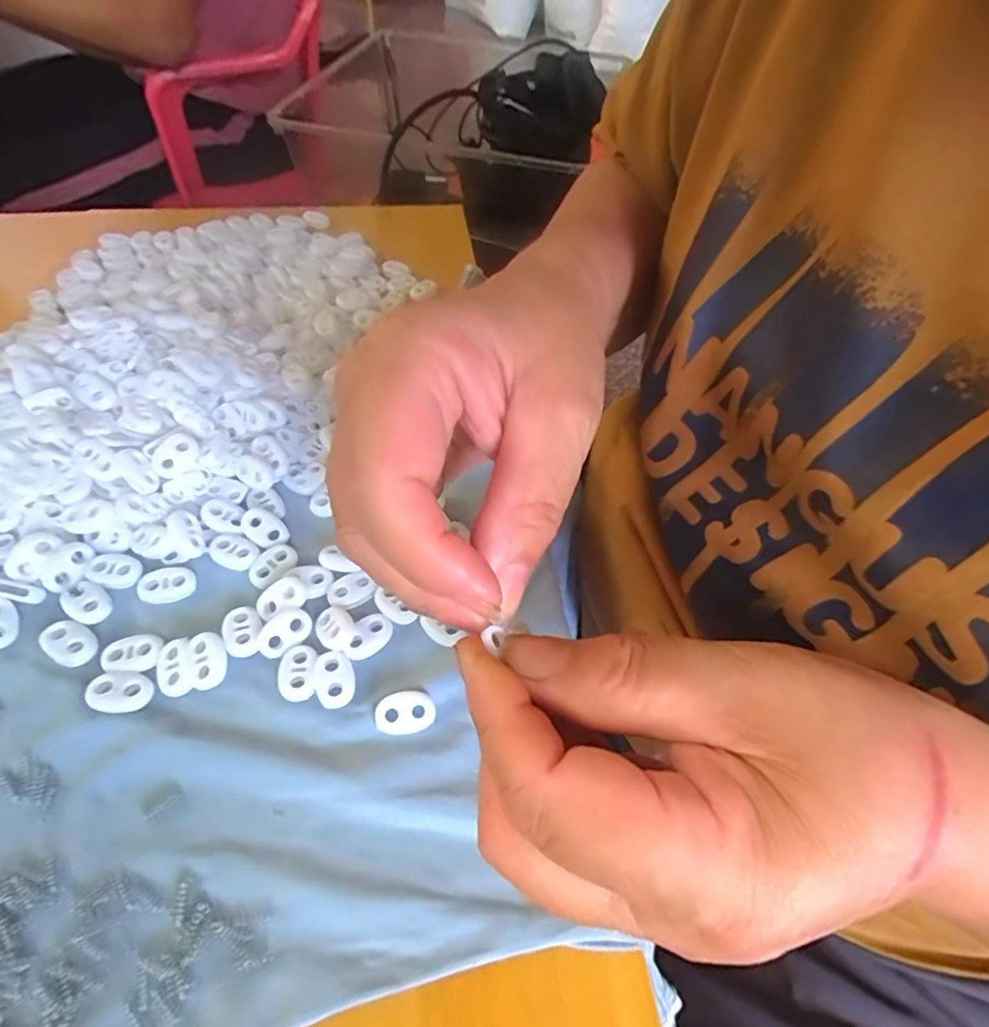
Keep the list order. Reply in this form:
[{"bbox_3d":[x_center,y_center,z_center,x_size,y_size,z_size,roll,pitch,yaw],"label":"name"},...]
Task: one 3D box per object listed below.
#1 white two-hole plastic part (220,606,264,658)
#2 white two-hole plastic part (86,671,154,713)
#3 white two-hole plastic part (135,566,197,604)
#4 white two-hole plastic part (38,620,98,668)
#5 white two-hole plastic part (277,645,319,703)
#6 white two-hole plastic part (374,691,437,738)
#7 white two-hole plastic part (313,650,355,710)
[{"bbox_3d":[-0.104,0.047,0.220,0.015,0.004,0.021,-14,56,-13],"label":"white two-hole plastic part"},{"bbox_3d":[-0.143,0.067,0.203,0.022,0.004,0.015,-2,54,-5],"label":"white two-hole plastic part"},{"bbox_3d":[-0.142,0.031,0.232,0.023,0.005,0.015,-21,57,-18],"label":"white two-hole plastic part"},{"bbox_3d":[-0.171,0.050,0.214,0.023,0.004,0.015,31,58,18],"label":"white two-hole plastic part"},{"bbox_3d":[-0.078,0.062,0.212,0.015,0.004,0.022,-3,54,-5],"label":"white two-hole plastic part"},{"bbox_3d":[-0.035,0.077,0.206,0.022,0.004,0.015,-11,55,-11],"label":"white two-hole plastic part"},{"bbox_3d":[-0.063,0.065,0.212,0.015,0.004,0.022,-15,56,-14],"label":"white two-hole plastic part"}]

